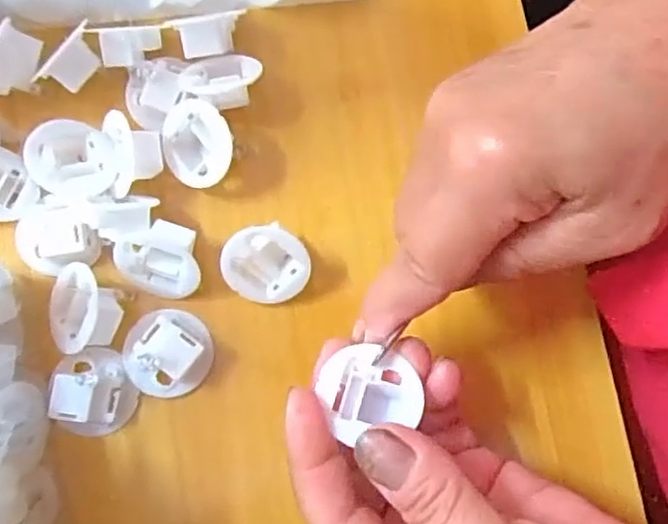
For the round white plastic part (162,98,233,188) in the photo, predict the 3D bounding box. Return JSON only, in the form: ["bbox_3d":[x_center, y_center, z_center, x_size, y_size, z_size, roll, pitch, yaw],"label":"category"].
[{"bbox_3d":[-0.052,-0.047,0.263,0.028,0.014,0.033,-17,93,21],"label":"round white plastic part"}]

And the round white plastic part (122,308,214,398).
[{"bbox_3d":[-0.063,0.034,0.250,0.032,0.015,0.032,0,79,-1],"label":"round white plastic part"}]

